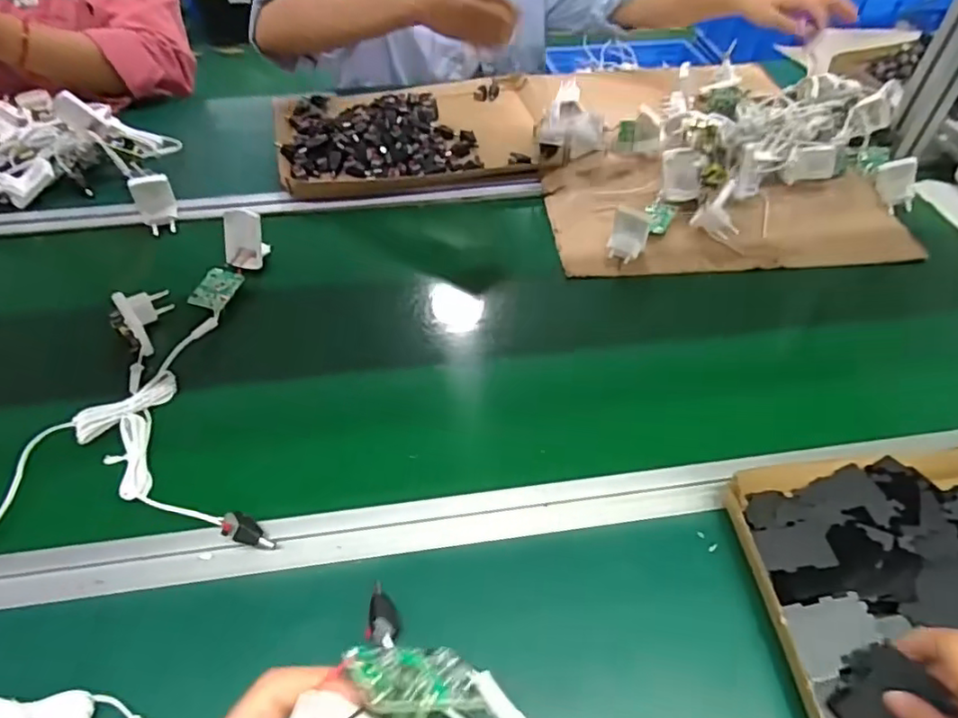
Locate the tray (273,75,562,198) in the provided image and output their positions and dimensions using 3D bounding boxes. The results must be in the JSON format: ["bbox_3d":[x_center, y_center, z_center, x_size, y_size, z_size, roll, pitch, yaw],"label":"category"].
[{"bbox_3d":[-0.079,-0.313,0.826,0.380,0.047,0.281,-11,49,-10],"label":"tray"}]

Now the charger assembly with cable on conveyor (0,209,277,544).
[{"bbox_3d":[-0.274,-0.003,0.529,0.211,0.043,0.340,-2,48,-3],"label":"charger assembly with cable on conveyor"}]

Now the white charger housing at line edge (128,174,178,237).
[{"bbox_3d":[-0.357,-0.171,0.666,0.039,0.059,0.027,-20,51,-18],"label":"white charger housing at line edge"}]

